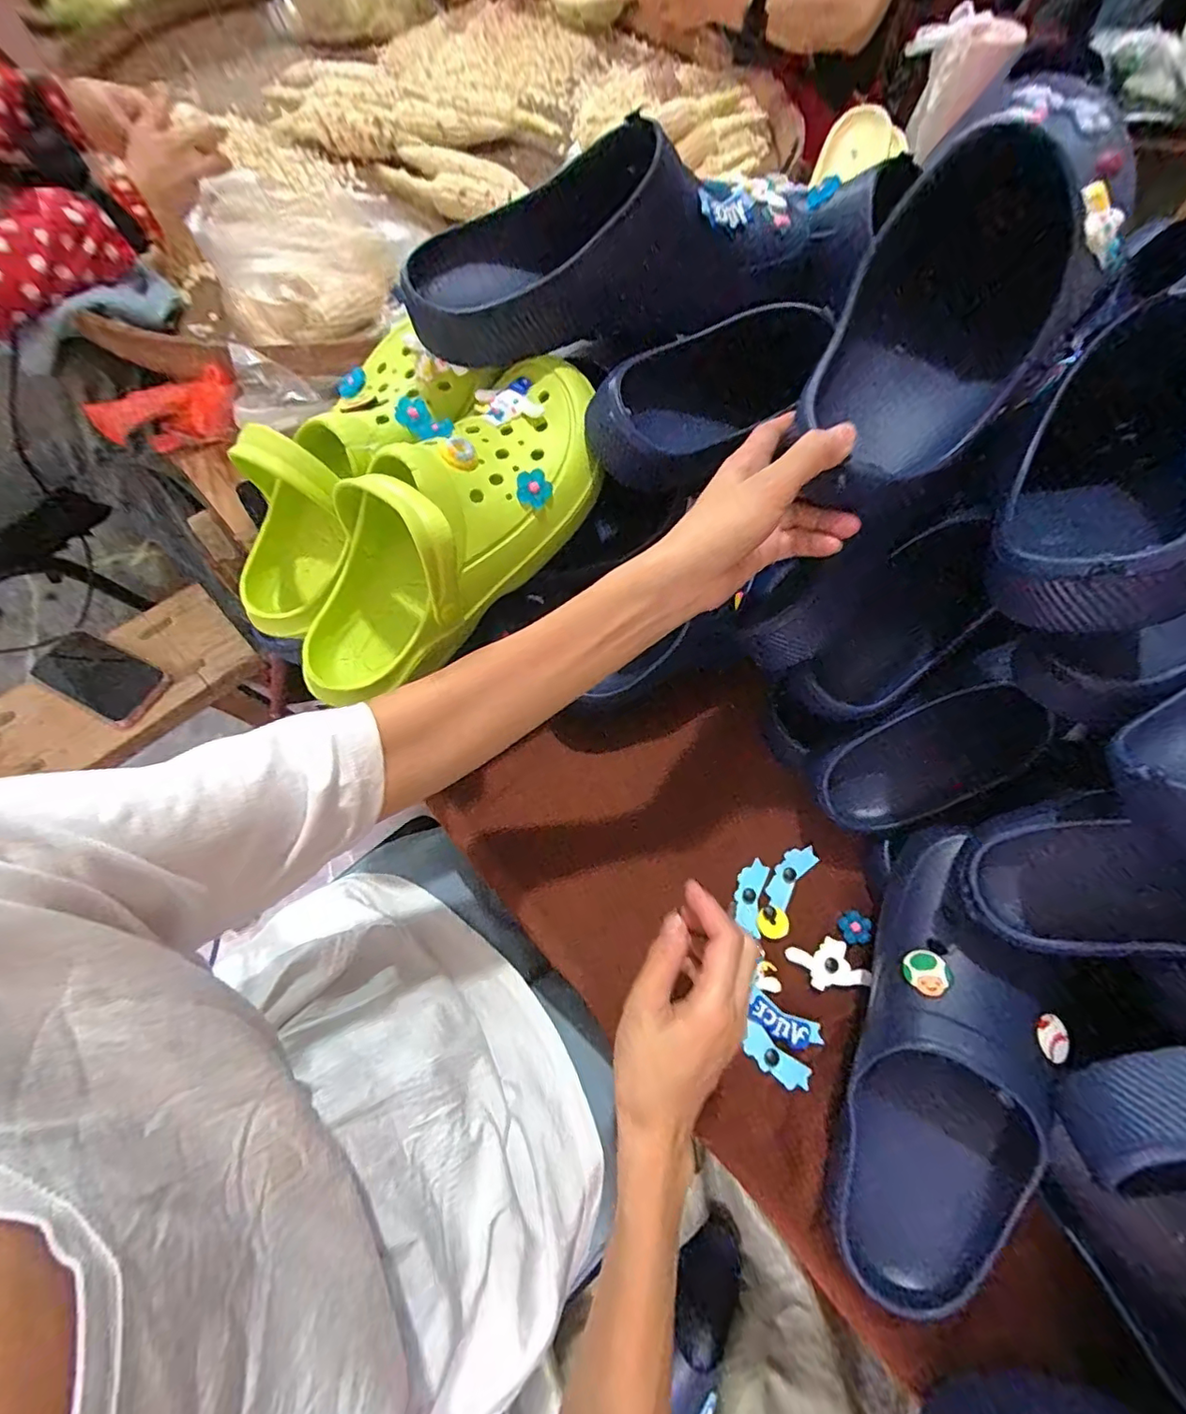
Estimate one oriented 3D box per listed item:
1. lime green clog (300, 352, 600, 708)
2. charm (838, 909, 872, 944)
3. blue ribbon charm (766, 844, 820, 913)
[{"bbox_3d":[-0.107,-0.124,0.376,0.289,0.113,0.121,-46,71,6],"label":"lime green clog"},{"bbox_3d":[0.210,0.176,0.448,0.023,0.004,0.025,-12,62,22],"label":"charm"},{"bbox_3d":[0.165,0.140,0.467,0.024,0.006,0.060,39,71,16],"label":"blue ribbon charm"}]

